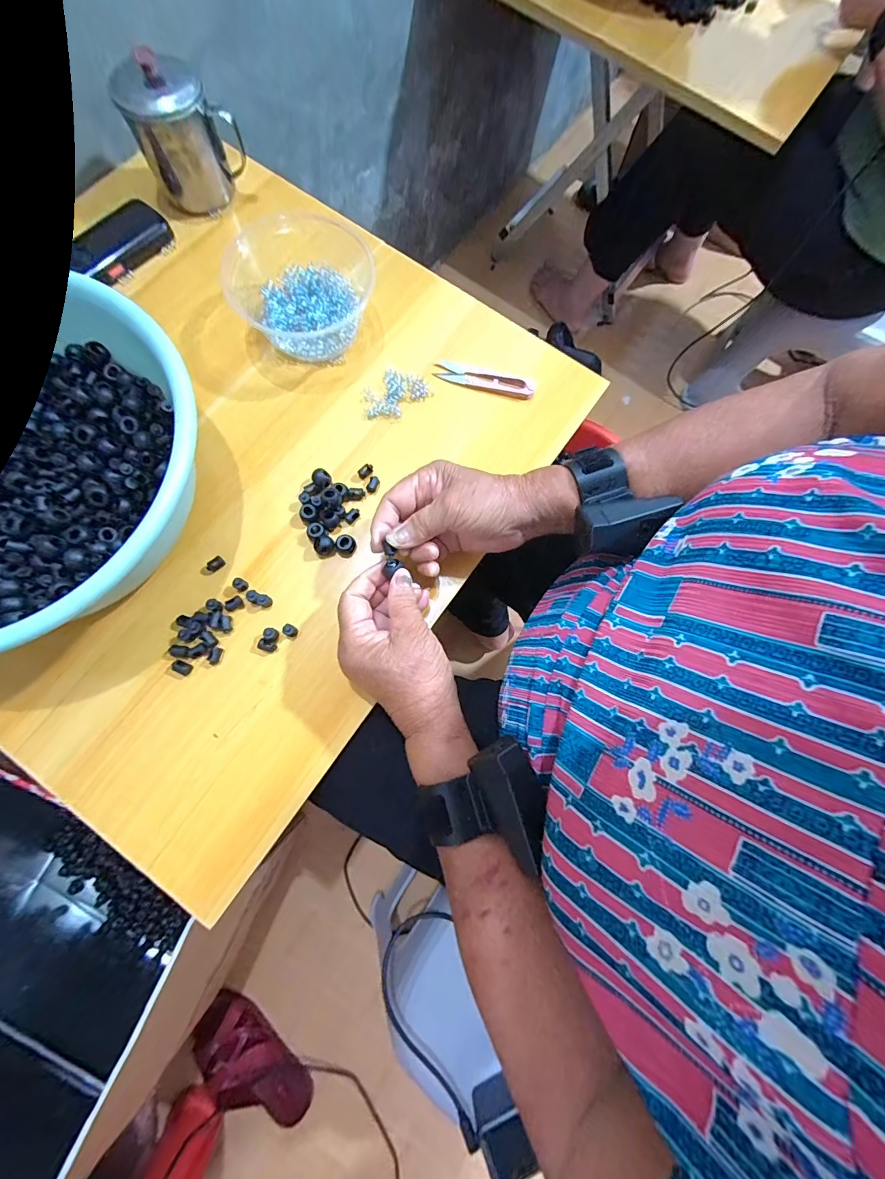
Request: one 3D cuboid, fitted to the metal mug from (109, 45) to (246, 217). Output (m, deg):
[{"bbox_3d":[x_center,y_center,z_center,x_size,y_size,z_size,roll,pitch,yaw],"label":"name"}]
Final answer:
[{"bbox_3d":[-0.252,-0.450,0.414,0.070,0.095,0.087,43,79,8],"label":"metal mug"}]

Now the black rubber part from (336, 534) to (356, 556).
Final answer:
[{"bbox_3d":[-0.086,-0.041,0.373,0.014,0.013,0.018,19,76,3],"label":"black rubber part"}]

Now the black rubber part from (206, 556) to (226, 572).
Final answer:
[{"bbox_3d":[-0.200,-0.023,0.367,0.015,0.004,0.010,-37,80,-10],"label":"black rubber part"}]

